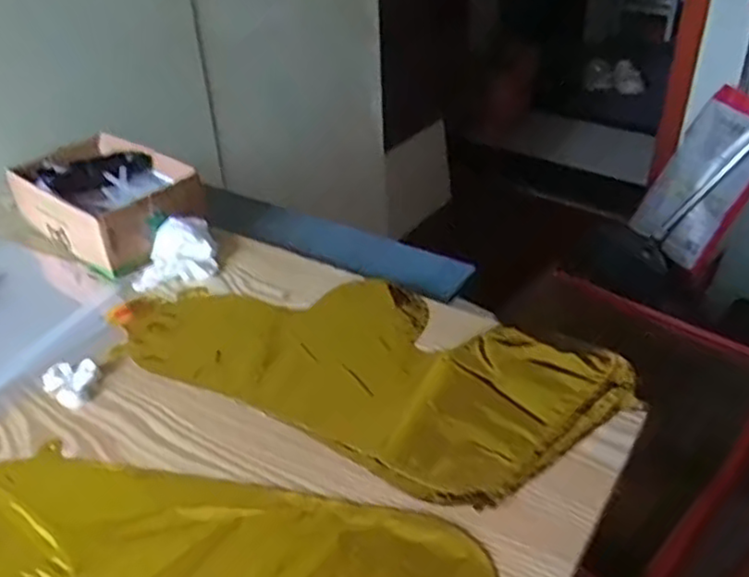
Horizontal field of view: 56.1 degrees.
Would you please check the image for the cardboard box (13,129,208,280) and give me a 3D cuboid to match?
[{"bbox_3d":[-0.285,-0.096,0.755,0.197,0.069,0.140,21,42,30],"label":"cardboard box"}]

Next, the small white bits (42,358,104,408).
[{"bbox_3d":[-0.241,0.074,0.566,0.047,0.013,0.039,25,44,33],"label":"small white bits"}]

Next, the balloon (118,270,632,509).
[{"bbox_3d":[-0.020,0.057,0.582,0.415,0.019,0.192,14,39,23],"label":"balloon"}]

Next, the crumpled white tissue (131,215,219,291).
[{"bbox_3d":[-0.200,-0.036,0.696,0.081,0.036,0.070,-11,36,-10],"label":"crumpled white tissue"}]

